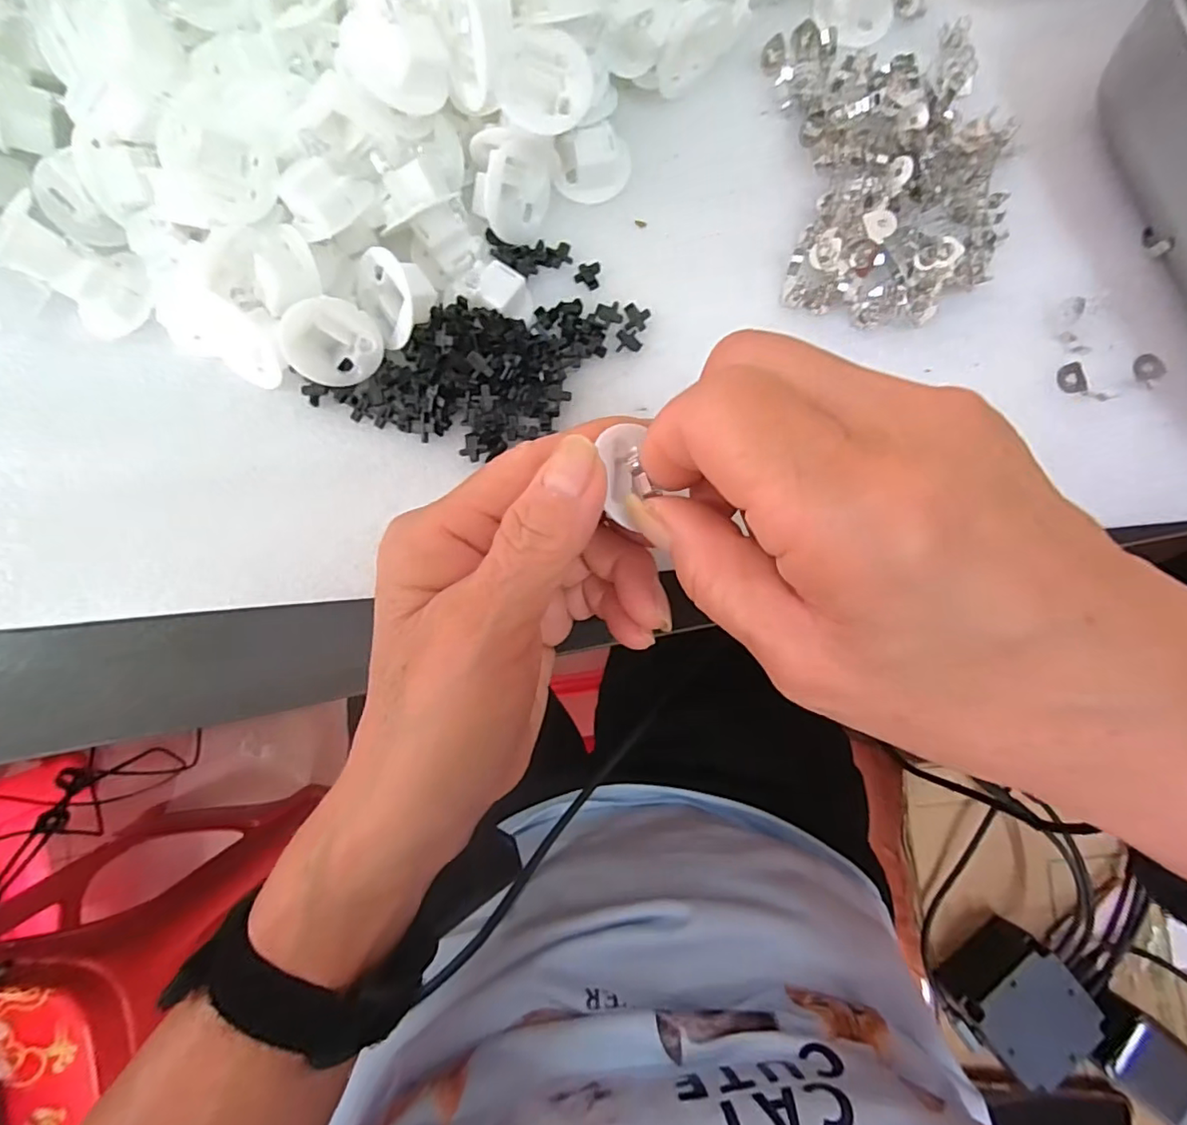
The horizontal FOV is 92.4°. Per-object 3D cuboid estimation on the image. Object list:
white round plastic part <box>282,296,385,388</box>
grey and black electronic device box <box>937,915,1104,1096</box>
[{"bbox_3d":[-0.093,-0.078,0.203,0.032,0.030,0.005,-32,50,9],"label":"white round plastic part"},{"bbox_3d":[0.317,0.330,0.430,0.082,0.053,0.073,-36,87,-5],"label":"grey and black electronic device box"}]

